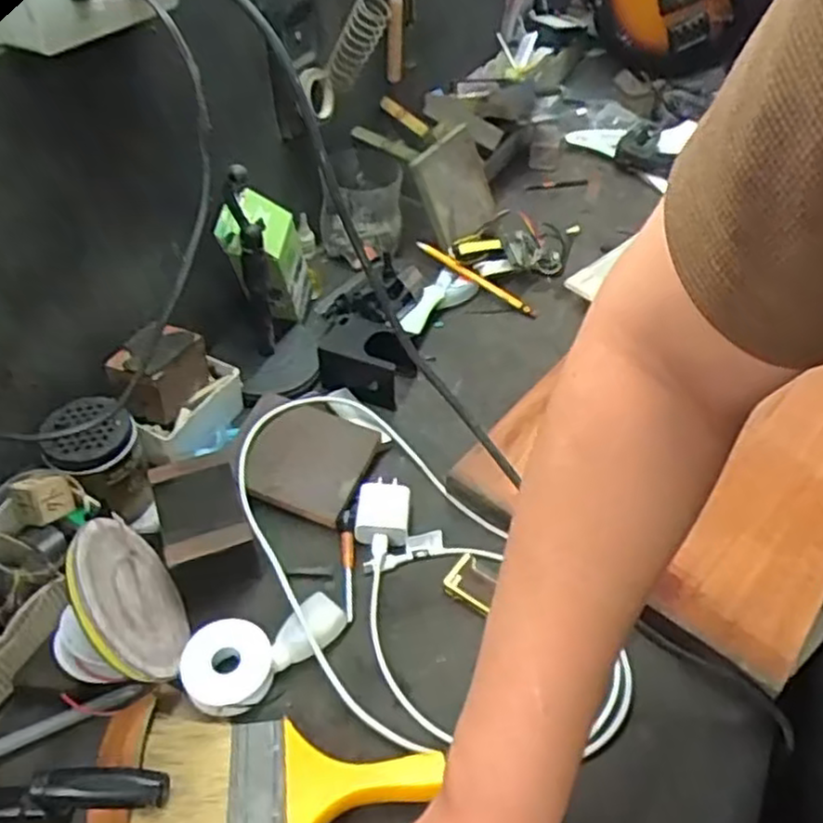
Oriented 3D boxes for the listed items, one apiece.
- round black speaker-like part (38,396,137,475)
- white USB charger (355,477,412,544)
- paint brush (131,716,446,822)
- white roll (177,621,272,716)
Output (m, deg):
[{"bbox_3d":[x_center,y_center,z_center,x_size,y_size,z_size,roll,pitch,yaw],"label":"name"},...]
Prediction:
[{"bbox_3d":[-0.250,0.015,0.572,0.062,0.024,0.064,1,47,-1],"label":"round black speaker-like part"},{"bbox_3d":[-0.023,0.081,0.610,0.042,0.019,0.055,4,47,2],"label":"white USB charger"},{"bbox_3d":[-0.074,0.238,0.453,0.179,0.021,0.107,4,29,-9],"label":"paint brush"},{"bbox_3d":[-0.129,0.180,0.521,0.061,0.013,0.061,-25,67,-23],"label":"white roll"}]

